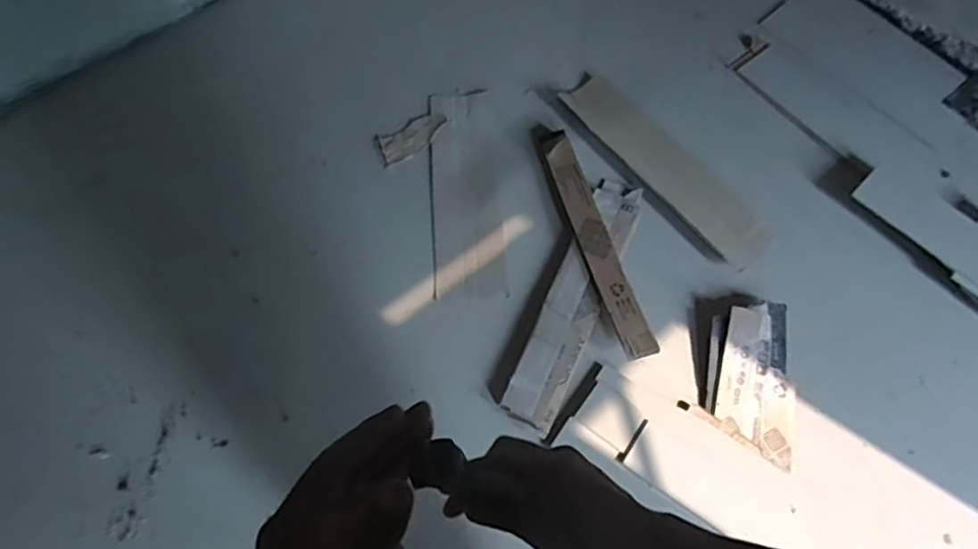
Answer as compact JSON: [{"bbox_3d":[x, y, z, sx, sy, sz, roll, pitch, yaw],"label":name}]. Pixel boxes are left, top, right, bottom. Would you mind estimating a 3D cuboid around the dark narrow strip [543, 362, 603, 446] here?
[{"bbox_3d":[0.179,0.260,1.336,0.029,0.014,0.196,34,68,13],"label":"dark narrow strip"}]

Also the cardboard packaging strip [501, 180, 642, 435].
[{"bbox_3d":[0.196,0.044,1.440,0.121,0.024,0.616,23,65,8],"label":"cardboard packaging strip"}]

